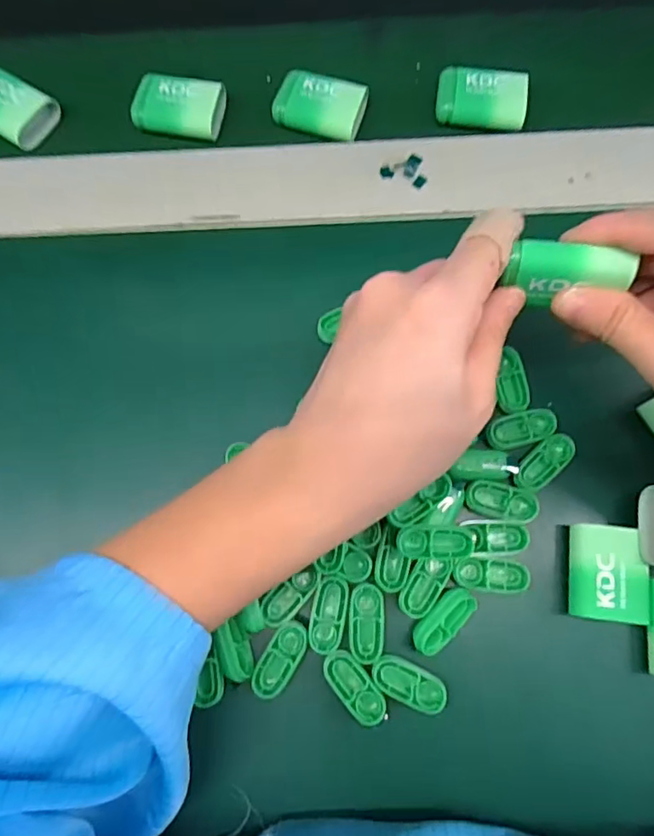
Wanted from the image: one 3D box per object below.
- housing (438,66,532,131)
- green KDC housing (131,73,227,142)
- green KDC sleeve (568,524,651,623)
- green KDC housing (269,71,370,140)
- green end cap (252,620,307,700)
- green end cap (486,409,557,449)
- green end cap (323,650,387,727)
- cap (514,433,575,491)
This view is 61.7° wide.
[{"bbox_3d":[0.091,-0.189,0.322,0.051,0.011,0.034,10,76,0],"label":"housing"},{"bbox_3d":[-0.088,-0.185,0.325,0.048,0.015,0.035,13,76,1],"label":"green KDC housing"},{"bbox_3d":[0.129,0.070,0.250,0.032,0.011,0.041,4,76,-1],"label":"green KDC sleeve"},{"bbox_3d":[-0.004,-0.184,0.323,0.050,0.012,0.033,18,76,2],"label":"green KDC housing"},{"bbox_3d":[-0.021,0.109,0.247,0.016,0.004,0.034,29,77,5],"label":"green end cap"},{"bbox_3d":[0.097,0.006,0.273,0.034,0.008,0.016,-12,77,-5],"label":"green end cap"},{"bbox_3d":[0.013,0.121,0.246,0.015,0.005,0.034,-39,81,-10],"label":"green end cap"},{"bbox_3d":[0.105,0.021,0.266,0.034,0.004,0.015,-43,82,-11],"label":"cap"}]

